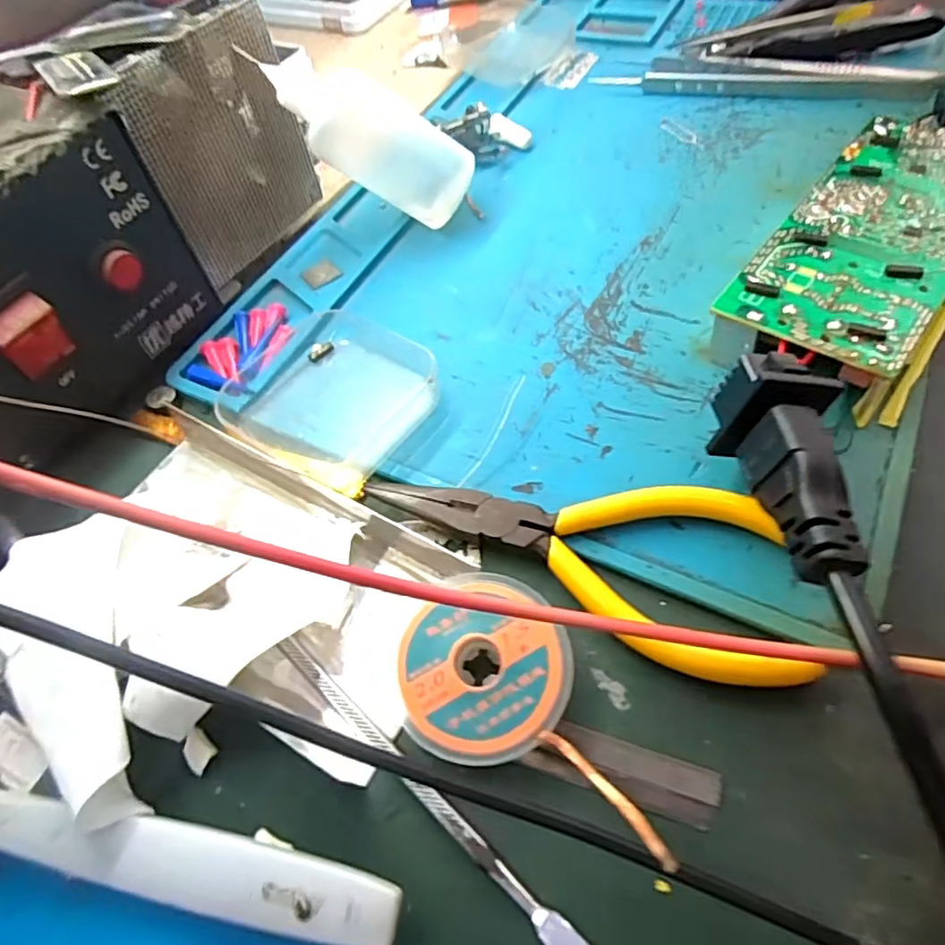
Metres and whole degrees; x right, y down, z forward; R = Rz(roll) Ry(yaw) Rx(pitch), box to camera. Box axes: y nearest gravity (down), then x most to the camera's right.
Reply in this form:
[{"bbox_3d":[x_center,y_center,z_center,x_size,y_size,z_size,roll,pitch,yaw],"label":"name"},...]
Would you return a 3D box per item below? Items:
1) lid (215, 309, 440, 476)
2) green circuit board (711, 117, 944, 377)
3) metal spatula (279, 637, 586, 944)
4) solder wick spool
[{"bbox_3d":[-0.051,-0.032,0.223,0.074,0.004,0.065,25,63,22],"label":"lid"},{"bbox_3d":[0.140,-0.078,0.218,0.054,0.028,0.129,33,66,25],"label":"green circuit board"},{"bbox_3d":[-0.008,0.078,0.144,0.118,0.004,0.006,37,67,25],"label":"metal spatula"},{"bbox_3d":[0.014,0.052,0.149,0.068,0.021,0.046,17,60,15],"label":"solder wick spool"}]

